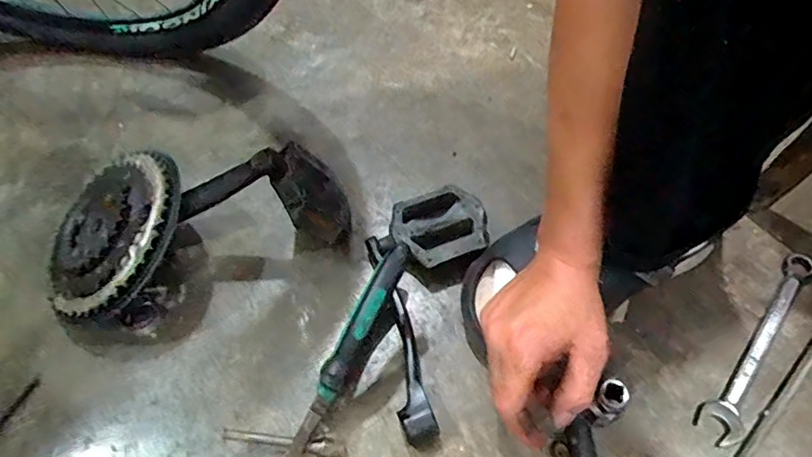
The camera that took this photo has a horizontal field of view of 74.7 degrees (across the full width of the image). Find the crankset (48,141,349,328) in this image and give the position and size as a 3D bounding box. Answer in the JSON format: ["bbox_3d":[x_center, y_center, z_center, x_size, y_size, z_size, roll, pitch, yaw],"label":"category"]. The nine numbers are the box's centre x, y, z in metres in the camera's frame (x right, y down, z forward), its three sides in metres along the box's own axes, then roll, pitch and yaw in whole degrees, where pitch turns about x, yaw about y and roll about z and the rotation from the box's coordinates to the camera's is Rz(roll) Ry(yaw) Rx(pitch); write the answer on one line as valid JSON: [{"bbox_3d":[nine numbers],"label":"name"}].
[{"bbox_3d":[-0.199,0.003,0.503,0.276,0.117,0.163,-3,56,0],"label":"crankset"}]

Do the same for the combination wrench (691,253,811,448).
[{"bbox_3d":[0.318,0.100,0.472,0.035,0.011,0.210,36,64,23],"label":"combination wrench"}]

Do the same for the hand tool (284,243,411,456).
[{"bbox_3d":[-0.047,0.100,0.434,0.024,0.041,0.191,27,89,19],"label":"hand tool"}]

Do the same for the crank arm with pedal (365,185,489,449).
[{"bbox_3d":[0.010,0.065,0.501,0.108,0.030,0.253,9,57,8],"label":"crank arm with pedal"}]

